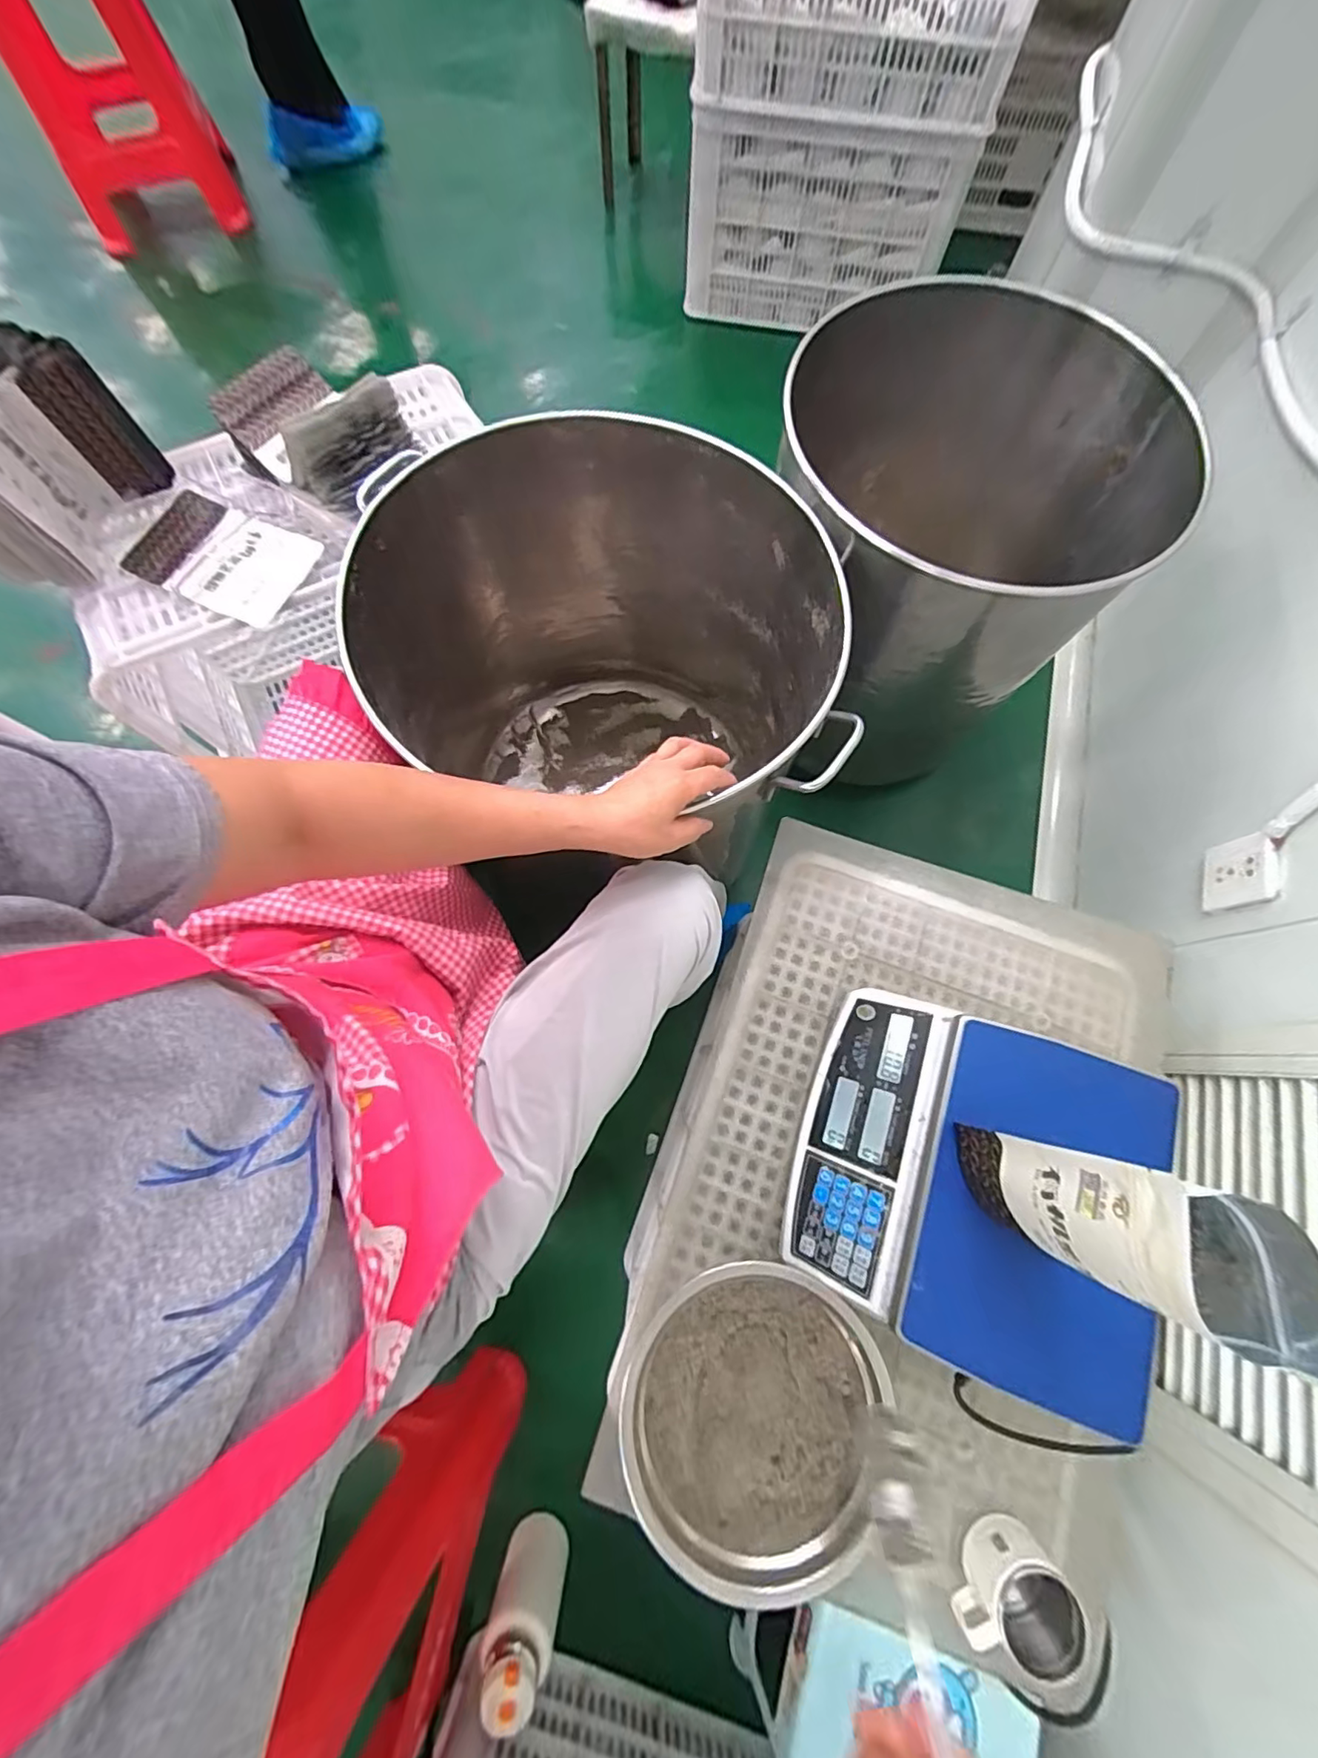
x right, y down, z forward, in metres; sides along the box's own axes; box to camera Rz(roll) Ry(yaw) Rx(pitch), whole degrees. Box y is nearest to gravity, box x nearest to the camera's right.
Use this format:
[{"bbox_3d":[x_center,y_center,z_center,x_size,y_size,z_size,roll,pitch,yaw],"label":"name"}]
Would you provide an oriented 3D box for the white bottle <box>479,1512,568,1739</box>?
[{"bbox_3d":[-0.156,0.855,0.679,0.078,0.203,0.060,13,73,3],"label":"white bottle"}]

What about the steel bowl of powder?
[{"bbox_3d":[0.081,0.448,0.490,0.206,0.053,0.213,0,73,-1],"label":"steel bowl of powder"}]

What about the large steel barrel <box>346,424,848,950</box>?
[{"bbox_3d":[-0.081,-0.237,0.848,0.527,0.526,0.526,-3,73,-2],"label":"large steel barrel"}]

